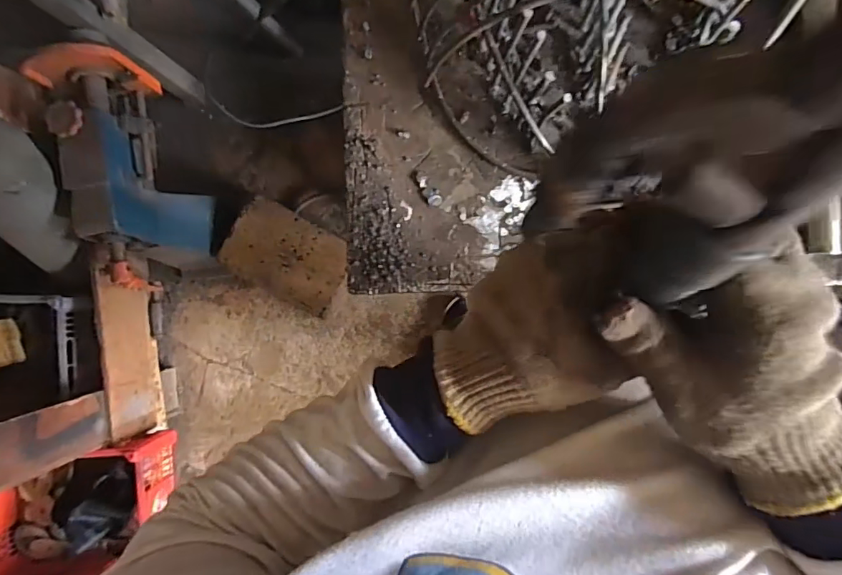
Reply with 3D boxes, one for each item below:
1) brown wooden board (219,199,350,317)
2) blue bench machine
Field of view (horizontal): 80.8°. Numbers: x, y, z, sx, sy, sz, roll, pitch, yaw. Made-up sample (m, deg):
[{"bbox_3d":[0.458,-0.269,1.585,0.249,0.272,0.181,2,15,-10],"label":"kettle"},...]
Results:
[{"bbox_3d":[-0.329,-0.076,1.226,0.304,0.035,0.202,28,93,4],"label":"brown wooden board"},{"bbox_3d":[-0.609,-0.234,1.070,0.177,0.325,0.443,-11,90,5],"label":"blue bench machine"}]

